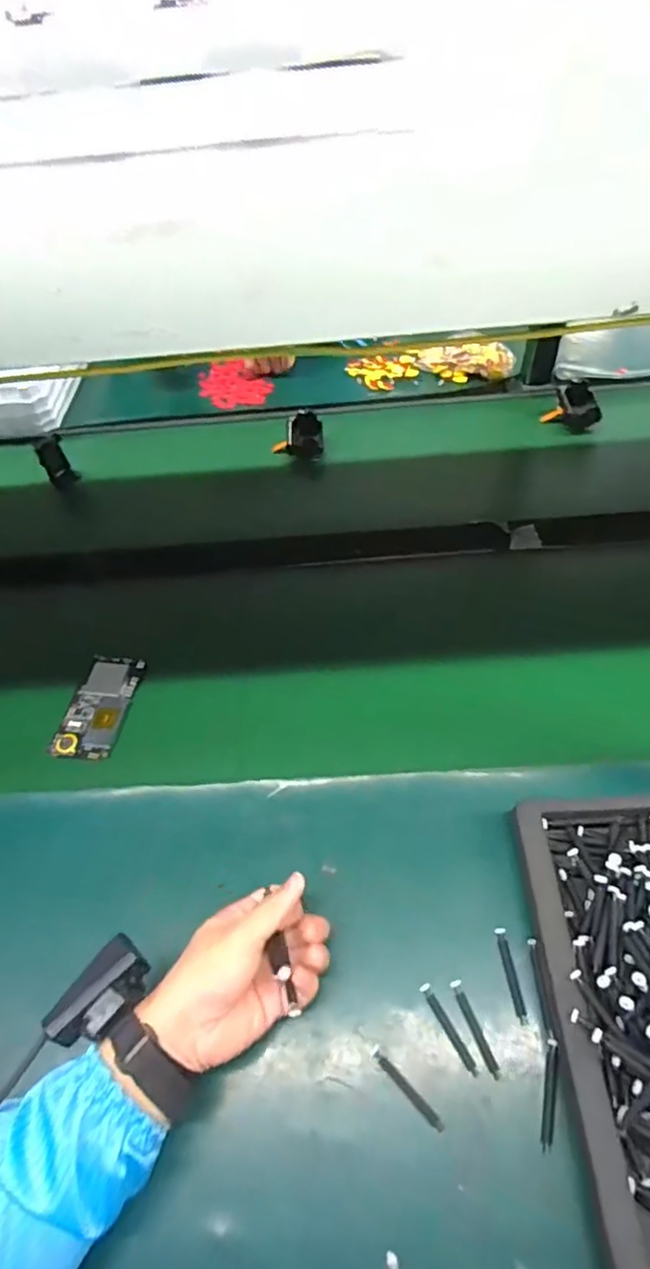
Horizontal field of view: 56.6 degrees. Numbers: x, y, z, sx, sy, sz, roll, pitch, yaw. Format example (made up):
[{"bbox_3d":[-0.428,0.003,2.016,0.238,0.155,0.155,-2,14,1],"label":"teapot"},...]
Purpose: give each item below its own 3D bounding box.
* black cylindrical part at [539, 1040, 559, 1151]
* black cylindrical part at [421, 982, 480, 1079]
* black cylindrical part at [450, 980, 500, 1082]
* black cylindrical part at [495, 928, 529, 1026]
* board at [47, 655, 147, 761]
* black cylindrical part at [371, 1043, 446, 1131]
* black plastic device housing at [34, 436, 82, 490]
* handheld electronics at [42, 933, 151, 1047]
[{"bbox_3d":[0.156,0.318,0.419,0.008,0.008,0.063,11,53,13],"label":"black cylindrical part"},{"bbox_3d":[0.092,0.291,0.445,0.008,0.006,0.064,-26,54,-16],"label":"black cylindrical part"},{"bbox_3d":[0.111,0.290,0.444,0.008,0.006,0.064,-18,52,-10],"label":"black cylindrical part"},{"bbox_3d":[0.143,0.260,0.461,0.008,0.008,0.064,-7,51,-1],"label":"black cylindrical part"},{"bbox_3d":[-0.240,0.072,0.645,0.064,0.006,0.124,6,52,9],"label":"board"},{"bbox_3d":[0.058,0.320,0.426,0.063,0.007,0.008,36,62,28],"label":"black cylindrical part"},{"bbox_3d":[-0.401,-0.253,0.904,0.017,0.080,0.049,22,56,21],"label":"black plastic device housing"},{"bbox_3d":[-0.155,0.249,0.417,0.044,0.027,0.068,32,60,26],"label":"handheld electronics"}]

